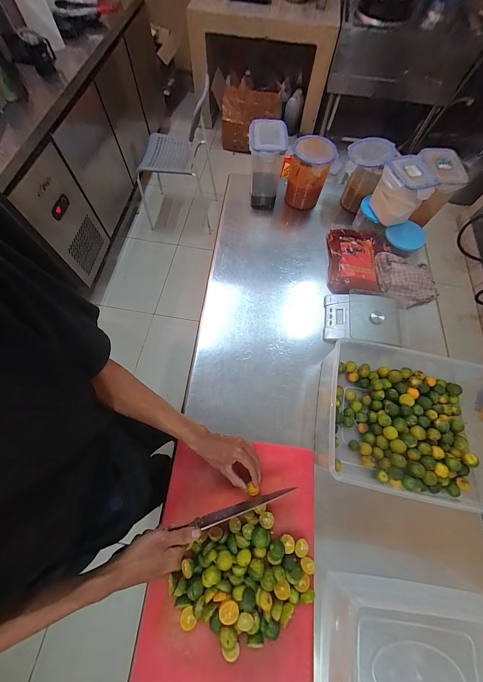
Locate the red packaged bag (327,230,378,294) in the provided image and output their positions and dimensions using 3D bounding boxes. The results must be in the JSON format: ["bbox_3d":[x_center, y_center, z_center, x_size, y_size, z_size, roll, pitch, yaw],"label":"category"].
[{"bbox_3d":[0.333,-0.241,0.741,0.135,0.039,0.248,9,67,3],"label":"red packaged bag"}]

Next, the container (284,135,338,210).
[{"bbox_3d":[0.215,-0.539,0.799,0.117,0.172,0.132,16,68,5],"label":"container"}]

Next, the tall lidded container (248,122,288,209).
[{"bbox_3d":[0.077,-0.550,0.781,0.103,0.217,0.134,6,67,1],"label":"tall lidded container"}]

